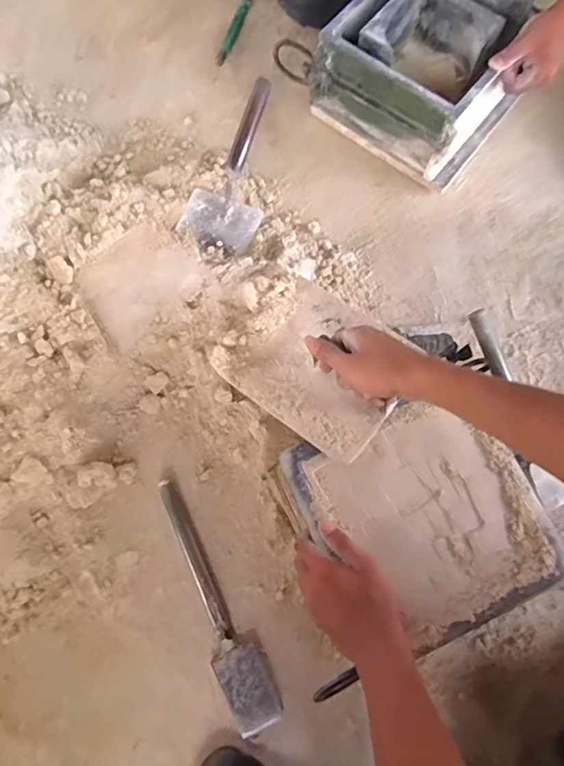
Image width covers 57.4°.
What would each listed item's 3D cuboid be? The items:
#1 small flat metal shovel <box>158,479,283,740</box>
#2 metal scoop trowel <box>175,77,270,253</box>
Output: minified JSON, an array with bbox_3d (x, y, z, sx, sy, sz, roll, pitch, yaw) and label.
[{"bbox_3d":[-0.090,0.268,0.630,0.055,0.019,0.304,-28,76,-8],"label":"small flat metal shovel"},{"bbox_3d":[-0.076,-0.301,0.718,0.110,0.107,0.209,13,75,3],"label":"metal scoop trowel"}]

